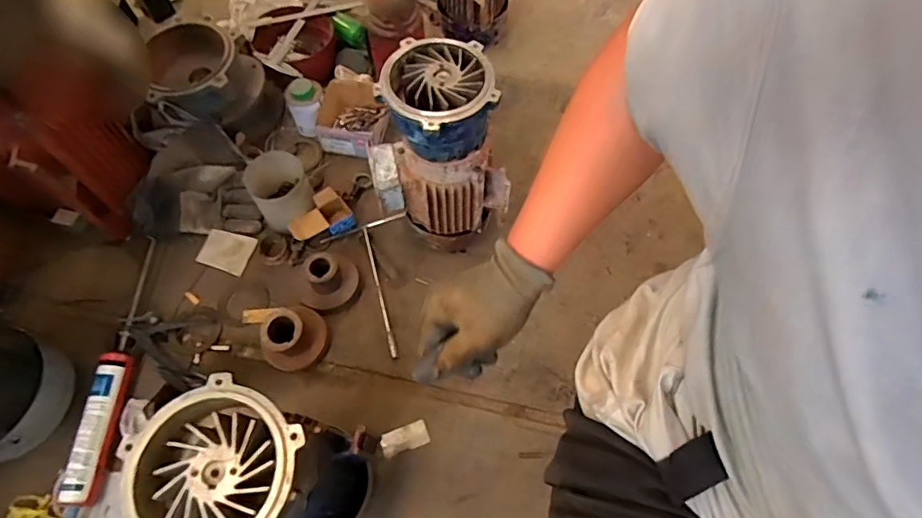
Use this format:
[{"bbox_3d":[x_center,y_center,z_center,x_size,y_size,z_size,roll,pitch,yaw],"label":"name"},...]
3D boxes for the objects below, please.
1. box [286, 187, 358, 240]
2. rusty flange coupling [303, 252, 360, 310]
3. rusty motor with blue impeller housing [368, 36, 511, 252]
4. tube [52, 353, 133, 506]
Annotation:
[{"bbox_3d":[-0.294,-0.088,1.081,0.124,0.050,0.091,-26,65,-11],"label":"box"},{"bbox_3d":[-0.255,0.038,1.001,0.111,0.080,0.096,-34,67,-14],"label":"rusty flange coupling"},{"bbox_3d":[-0.042,-0.176,0.896,0.207,0.351,0.162,-13,63,-4],"label":"rusty motor with blue impeller housing"},{"bbox_3d":[-0.620,0.290,0.897,0.063,0.053,0.258,1,63,2],"label":"tube"}]

